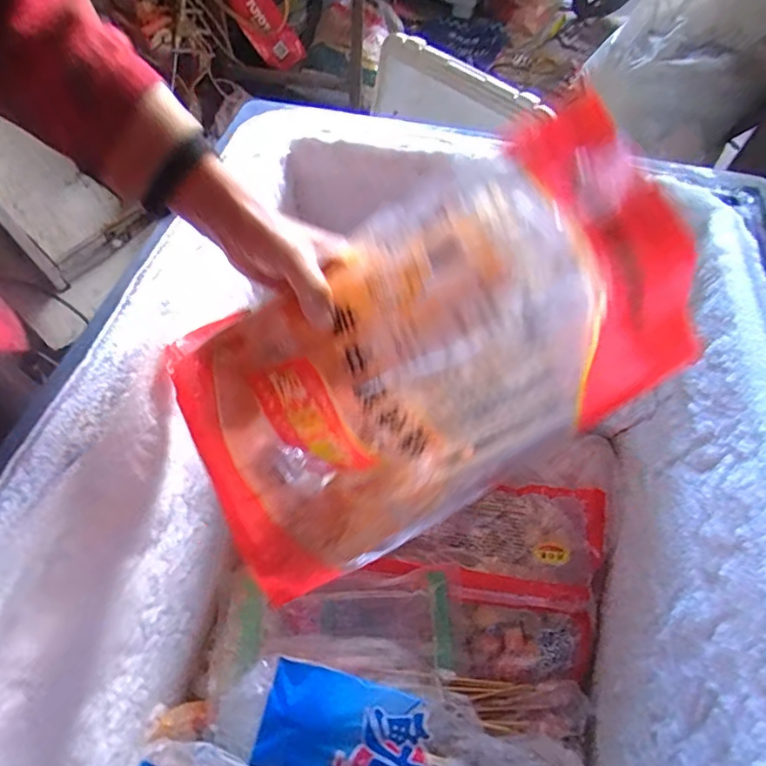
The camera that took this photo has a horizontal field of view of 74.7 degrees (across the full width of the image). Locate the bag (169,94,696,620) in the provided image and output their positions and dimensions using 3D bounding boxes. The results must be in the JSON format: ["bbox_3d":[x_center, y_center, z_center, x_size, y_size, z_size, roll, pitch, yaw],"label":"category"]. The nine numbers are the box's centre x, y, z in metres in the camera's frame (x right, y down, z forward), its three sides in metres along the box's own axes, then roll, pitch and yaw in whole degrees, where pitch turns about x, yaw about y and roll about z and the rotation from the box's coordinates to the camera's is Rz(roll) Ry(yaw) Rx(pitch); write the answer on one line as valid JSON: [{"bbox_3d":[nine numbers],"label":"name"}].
[{"bbox_3d":[0.017,0.007,0.346,0.354,0.210,0.070,-27,14,18],"label":"bag"}]

